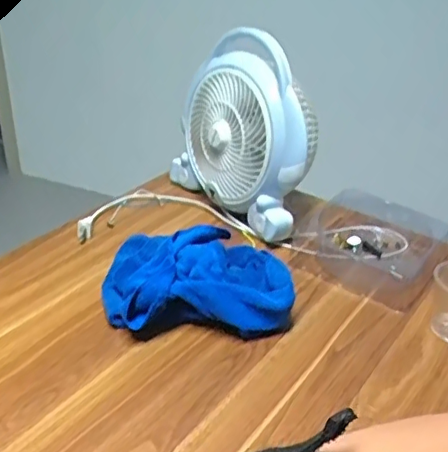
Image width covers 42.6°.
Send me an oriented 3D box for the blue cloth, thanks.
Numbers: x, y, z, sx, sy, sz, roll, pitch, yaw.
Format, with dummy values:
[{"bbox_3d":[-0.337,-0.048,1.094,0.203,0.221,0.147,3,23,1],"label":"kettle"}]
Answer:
[{"bbox_3d":[-0.036,0.051,0.688,0.209,0.076,0.177,-1,30,-7],"label":"blue cloth"}]

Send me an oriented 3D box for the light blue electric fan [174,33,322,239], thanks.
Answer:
[{"bbox_3d":[0.038,-0.139,0.838,0.117,0.242,0.257,-21,37,-34],"label":"light blue electric fan"}]

